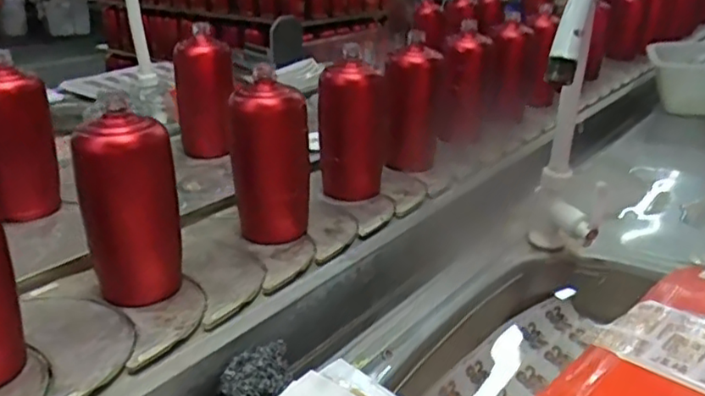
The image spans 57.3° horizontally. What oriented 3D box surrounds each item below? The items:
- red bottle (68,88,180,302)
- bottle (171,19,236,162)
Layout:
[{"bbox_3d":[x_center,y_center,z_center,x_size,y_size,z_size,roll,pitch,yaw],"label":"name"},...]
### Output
[{"bbox_3d":[-0.203,0.009,0.582,0.069,0.173,0.063,8,24,16],"label":"red bottle"},{"bbox_3d":[-0.216,-0.157,0.944,0.075,0.178,0.060,-8,25,-20],"label":"bottle"}]

